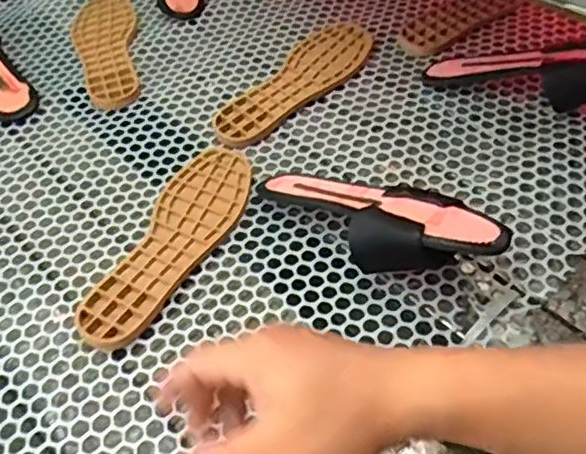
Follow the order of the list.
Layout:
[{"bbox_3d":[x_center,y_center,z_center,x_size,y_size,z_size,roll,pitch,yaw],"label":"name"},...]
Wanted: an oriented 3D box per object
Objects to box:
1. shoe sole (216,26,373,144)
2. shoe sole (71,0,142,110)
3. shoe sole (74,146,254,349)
[{"bbox_3d":[0.004,-0.164,0.671,0.076,0.011,0.229,32,60,27],"label":"shoe sole"},{"bbox_3d":[-0.225,-0.214,0.731,0.079,0.009,0.221,-12,51,-4],"label":"shoe sole"},{"bbox_3d":[-0.103,0.007,0.538,0.078,0.013,0.231,15,54,17],"label":"shoe sole"}]

